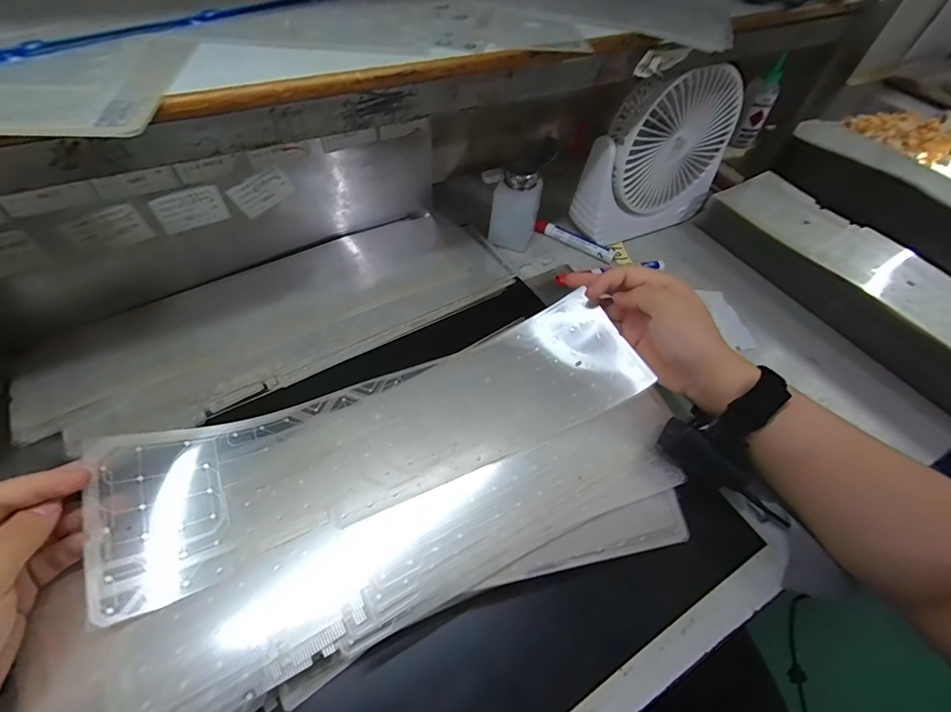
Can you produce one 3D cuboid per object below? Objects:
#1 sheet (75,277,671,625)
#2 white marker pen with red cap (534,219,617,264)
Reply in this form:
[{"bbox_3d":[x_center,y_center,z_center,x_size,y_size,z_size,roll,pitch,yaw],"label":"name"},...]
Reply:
[{"bbox_3d":[-0.066,0.051,0.328,0.385,0.040,0.112,-19,56,-18],"label":"sheet"},{"bbox_3d":[0.131,-0.154,0.559,0.113,0.015,0.020,34,57,21],"label":"white marker pen with red cap"}]

